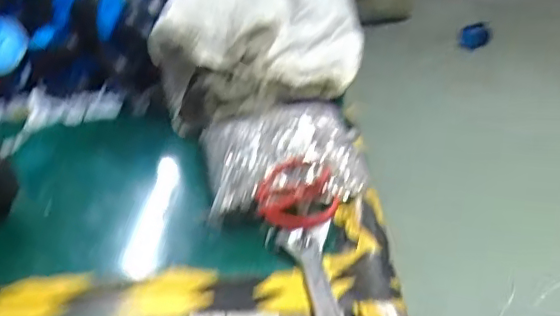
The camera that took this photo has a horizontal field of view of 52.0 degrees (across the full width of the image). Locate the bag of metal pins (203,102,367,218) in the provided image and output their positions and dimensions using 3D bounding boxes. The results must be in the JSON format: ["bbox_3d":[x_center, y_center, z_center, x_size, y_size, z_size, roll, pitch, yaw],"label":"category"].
[{"bbox_3d":[0.004,-0.014,0.862,0.237,0.056,0.238,-8,30,-4],"label":"bag of metal pins"}]

